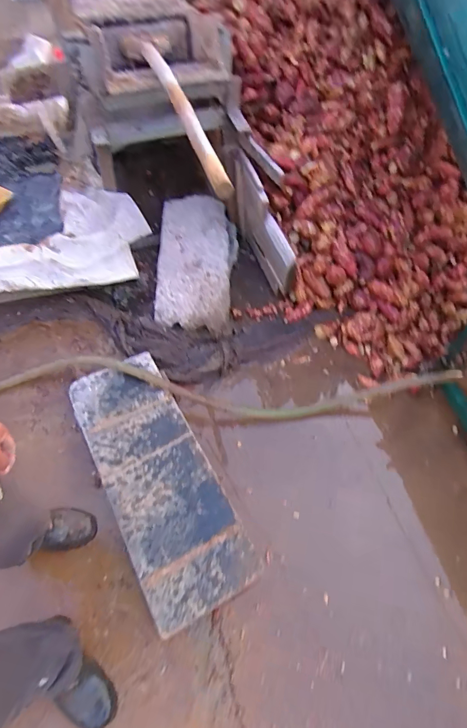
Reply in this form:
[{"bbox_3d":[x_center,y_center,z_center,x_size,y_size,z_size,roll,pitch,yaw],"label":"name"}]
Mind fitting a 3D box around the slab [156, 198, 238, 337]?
[{"bbox_3d":[-0.157,-0.455,1.779,0.321,0.113,0.706,0,56,-1],"label":"slab"}]

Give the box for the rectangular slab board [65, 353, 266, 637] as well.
[{"bbox_3d":[-0.250,0.327,1.279,0.308,0.044,0.834,-24,60,-16],"label":"rectangular slab board"}]

